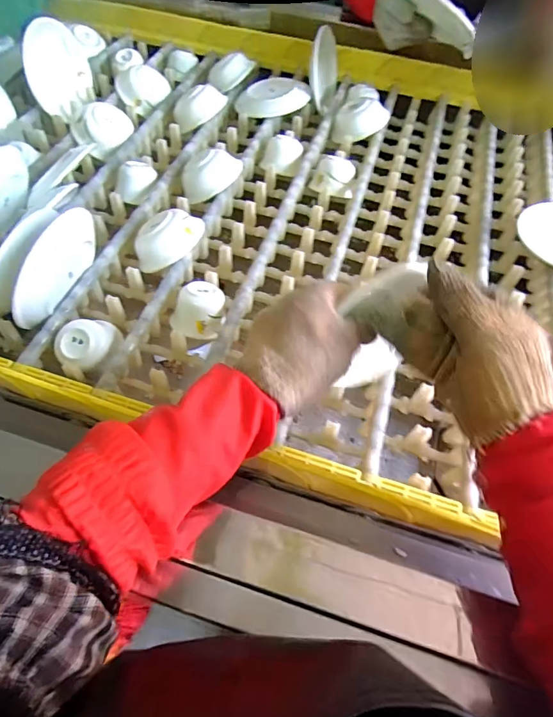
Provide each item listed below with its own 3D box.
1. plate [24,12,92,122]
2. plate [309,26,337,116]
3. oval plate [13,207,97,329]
[{"bbox_3d":[-0.412,-0.547,0.818,0.012,0.162,0.156,7,15,17],"label":"plate"},{"bbox_3d":[0.094,-0.581,0.868,0.031,0.134,0.139,5,50,18],"label":"plate"},{"bbox_3d":[-0.270,-0.116,0.521,0.021,0.112,0.145,22,54,3],"label":"oval plate"}]

